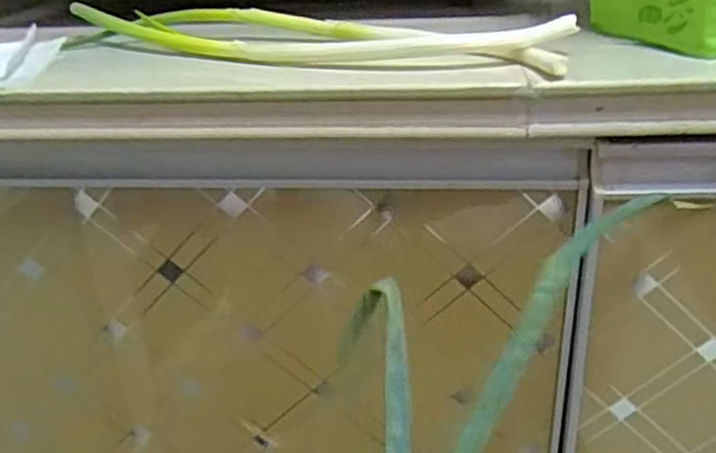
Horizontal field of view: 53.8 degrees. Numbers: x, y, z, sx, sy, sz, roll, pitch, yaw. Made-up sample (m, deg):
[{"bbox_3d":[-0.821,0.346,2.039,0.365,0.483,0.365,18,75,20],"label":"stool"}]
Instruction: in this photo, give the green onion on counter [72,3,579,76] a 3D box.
[{"bbox_3d":[-0.036,-0.124,0.461,0.335,0.024,0.069,8,29,18],"label":"green onion on counter"}]

